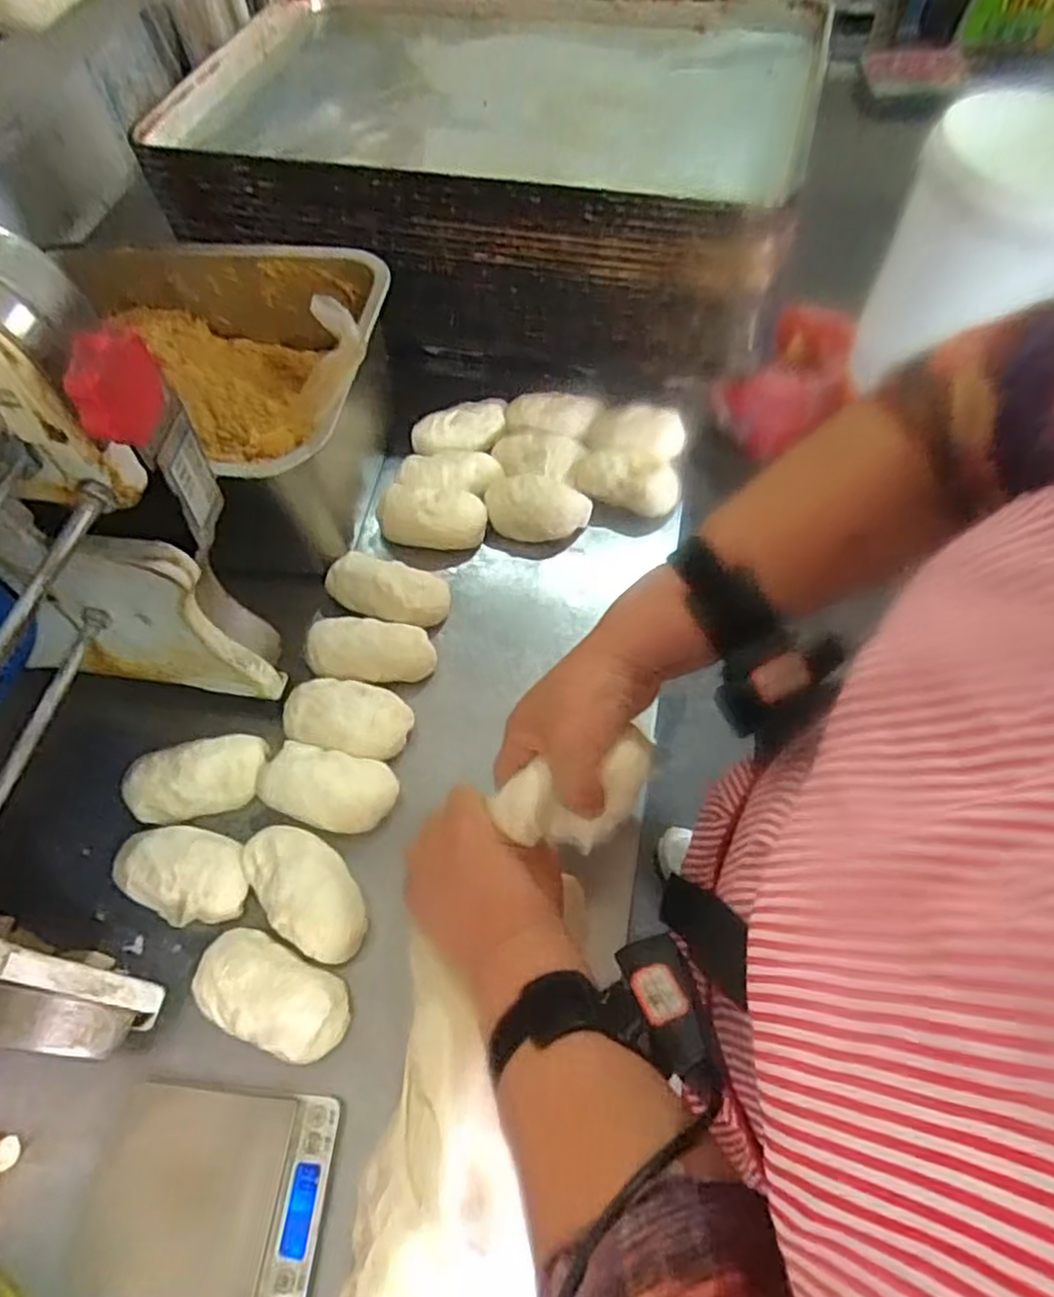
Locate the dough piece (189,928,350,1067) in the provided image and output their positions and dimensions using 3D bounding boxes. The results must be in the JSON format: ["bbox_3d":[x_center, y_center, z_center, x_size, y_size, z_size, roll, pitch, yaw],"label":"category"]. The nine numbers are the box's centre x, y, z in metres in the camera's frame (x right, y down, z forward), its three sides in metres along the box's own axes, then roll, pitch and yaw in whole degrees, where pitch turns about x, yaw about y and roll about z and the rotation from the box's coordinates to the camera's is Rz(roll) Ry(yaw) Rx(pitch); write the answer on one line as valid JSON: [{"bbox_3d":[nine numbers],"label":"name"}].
[{"bbox_3d":[-0.155,0.212,0.455,0.096,0.030,0.052,21,62,16],"label":"dough piece"}]

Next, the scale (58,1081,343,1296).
[{"bbox_3d":[-0.174,0.302,0.410,0.125,0.026,0.100,3,59,6],"label":"scale"}]

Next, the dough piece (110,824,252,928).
[{"bbox_3d":[-0.225,0.147,0.490,0.091,0.038,0.055,14,60,12],"label":"dough piece"}]

